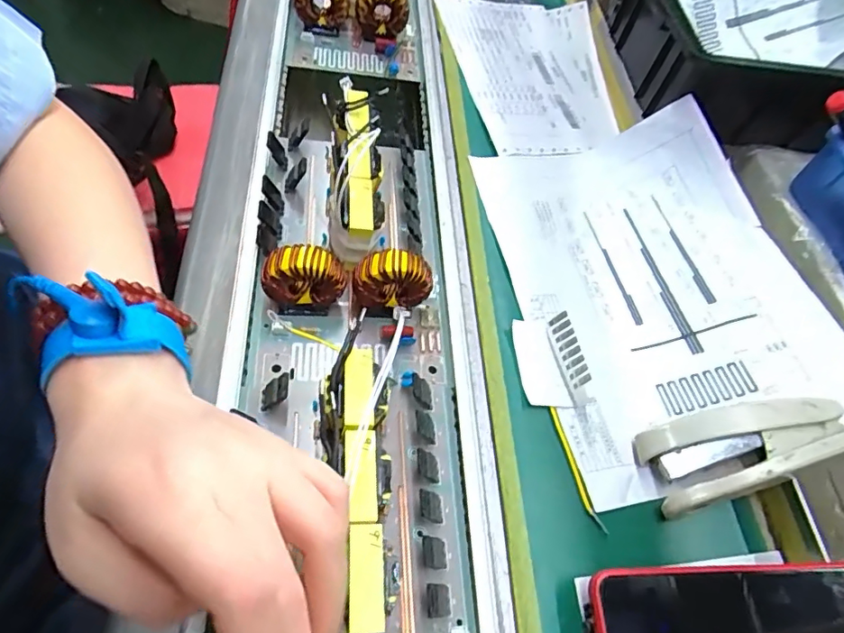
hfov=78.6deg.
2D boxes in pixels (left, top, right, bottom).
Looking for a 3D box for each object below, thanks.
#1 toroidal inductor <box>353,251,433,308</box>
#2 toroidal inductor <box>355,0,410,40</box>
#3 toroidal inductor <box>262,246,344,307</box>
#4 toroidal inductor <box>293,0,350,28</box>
[{"bbox_3d":[-0.020,-0.021,0.349,0.051,0.051,0.022,-3,60,-5],"label":"toroidal inductor"},{"bbox_3d":[-0.039,-0.304,0.516,0.053,0.053,0.029,-5,60,-6],"label":"toroidal inductor"},{"bbox_3d":[-0.076,-0.023,0.337,0.050,0.050,0.022,-3,60,-5],"label":"toroidal inductor"},{"bbox_3d":[-0.097,-0.309,0.506,0.054,0.057,0.025,-10,61,-9],"label":"toroidal inductor"}]

